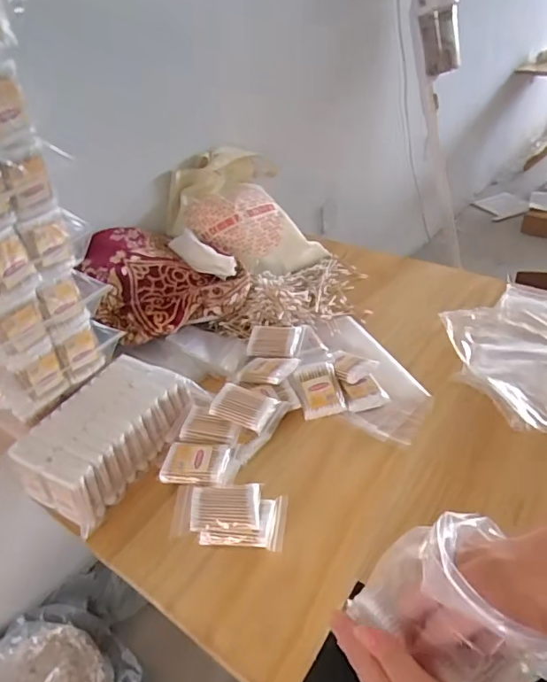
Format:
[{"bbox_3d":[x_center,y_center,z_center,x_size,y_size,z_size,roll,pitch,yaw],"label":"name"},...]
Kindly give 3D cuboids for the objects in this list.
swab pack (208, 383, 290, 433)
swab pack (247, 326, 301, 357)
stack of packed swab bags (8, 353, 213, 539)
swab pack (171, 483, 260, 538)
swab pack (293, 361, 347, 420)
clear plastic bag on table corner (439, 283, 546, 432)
[{"bbox_3d":[-0.033,0.087,0.672,0.086,0.021,0.055,19,53,16],"label":"swab pack"},{"bbox_3d":[0.000,-0.002,0.813,0.076,0.018,0.062,8,47,15],"label":"swab pack"},{"bbox_3d":[-0.203,0.114,0.657,0.126,0.080,0.220,16,41,28],"label":"stack of packed swab bags"},{"bbox_3d":[-0.062,0.187,0.571,0.092,0.023,0.061,-4,35,2],"label":"swab pack"},{"bbox_3d":[0.063,0.065,0.711,0.056,0.009,0.080,-10,59,-4],"label":"swab pack"},{"bbox_3d":[0.378,0.006,0.763,0.237,0.021,0.340,14,40,25],"label":"clear plastic bag on table corner"}]

